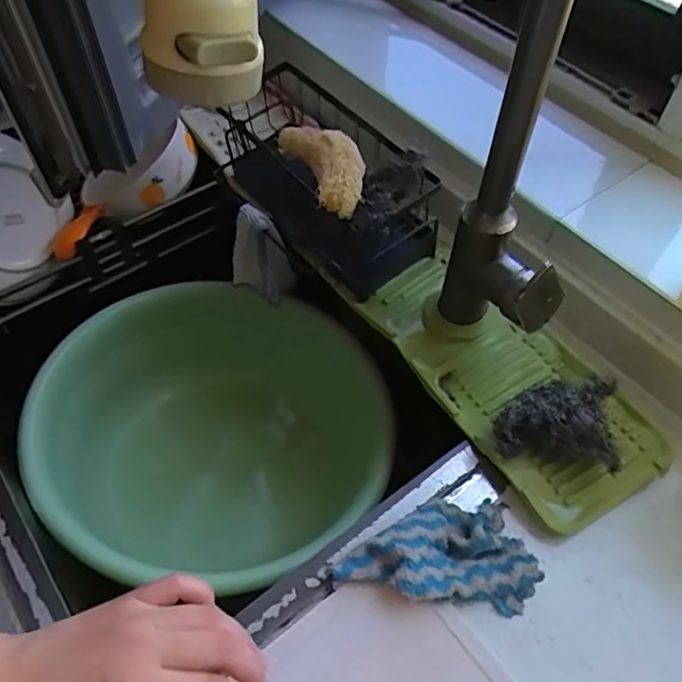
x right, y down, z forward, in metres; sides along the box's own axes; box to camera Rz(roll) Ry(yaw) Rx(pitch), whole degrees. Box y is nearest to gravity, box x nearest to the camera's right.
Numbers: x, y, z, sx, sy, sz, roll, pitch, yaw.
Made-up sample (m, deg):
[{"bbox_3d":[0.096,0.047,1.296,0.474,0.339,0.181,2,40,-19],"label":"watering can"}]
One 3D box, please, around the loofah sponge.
[{"bbox_3d":[-0.016,-0.165,0.539,0.048,0.041,0.159,-16,41,-12],"label":"loofah sponge"}]

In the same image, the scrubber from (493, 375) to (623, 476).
[{"bbox_3d":[0.161,0.059,0.451,0.084,0.043,0.070,9,56,5],"label":"scrubber"}]

